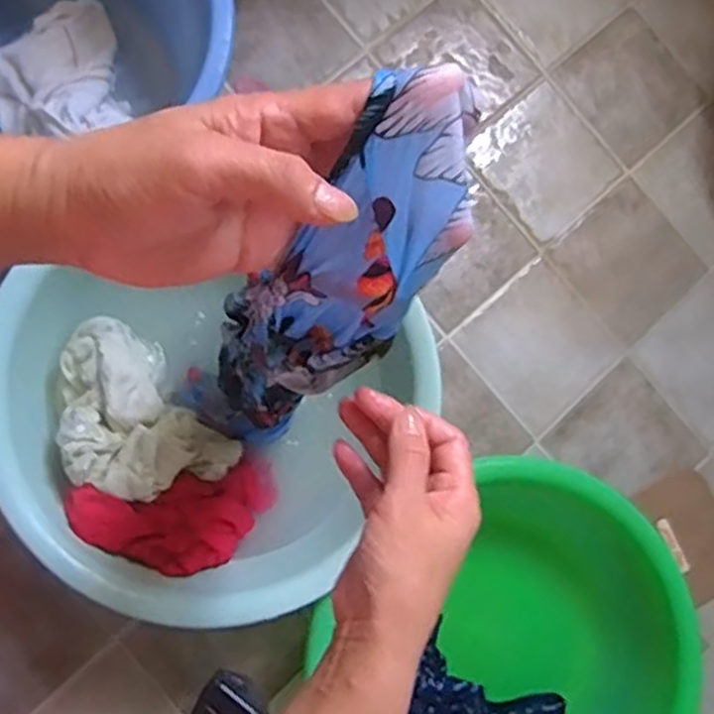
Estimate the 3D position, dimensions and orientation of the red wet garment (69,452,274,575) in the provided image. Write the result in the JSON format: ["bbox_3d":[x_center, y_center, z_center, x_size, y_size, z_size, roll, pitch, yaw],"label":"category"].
[{"bbox_3d":[-0.152,0.146,0.674,0.185,0.039,0.087,-4,75,-35],"label":"red wet garment"}]

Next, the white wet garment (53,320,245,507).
[{"bbox_3d":[-0.205,0.057,0.675,0.115,0.061,0.172,-41,81,-9],"label":"white wet garment"}]

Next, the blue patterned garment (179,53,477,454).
[{"bbox_3d":[-0.023,-0.025,0.373,0.075,0.255,0.065,-22,77,-32],"label":"blue patterned garment"}]

